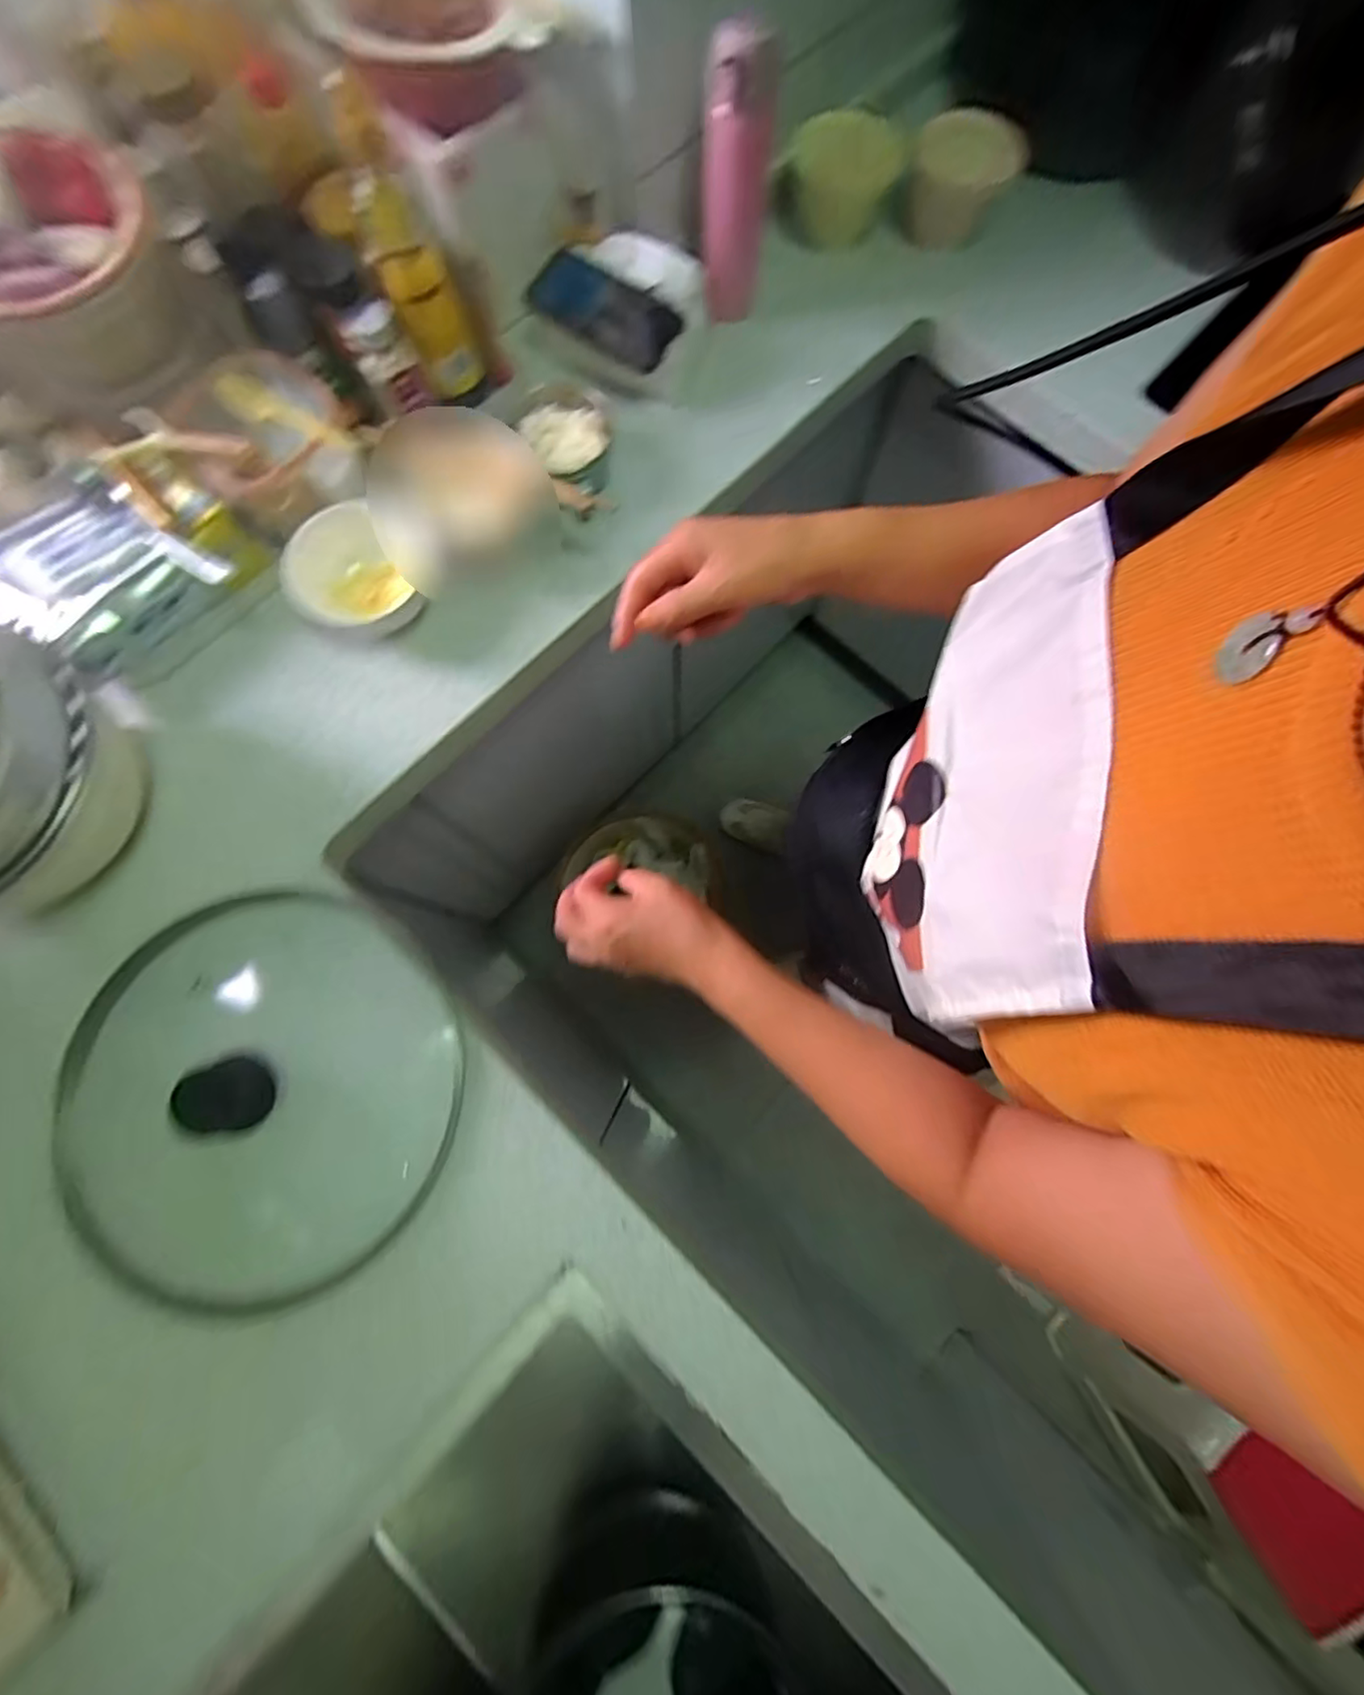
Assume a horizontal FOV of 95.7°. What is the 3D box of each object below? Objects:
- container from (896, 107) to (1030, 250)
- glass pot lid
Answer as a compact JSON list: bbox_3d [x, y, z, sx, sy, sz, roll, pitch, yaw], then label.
[{"bbox_3d":[0.321,-0.765,0.708,0.113,0.062,0.113,0,76,0],"label":"container"},{"bbox_3d":[-0.343,0.193,0.489,0.311,0.086,0.324,2,76,1],"label":"glass pot lid"}]

